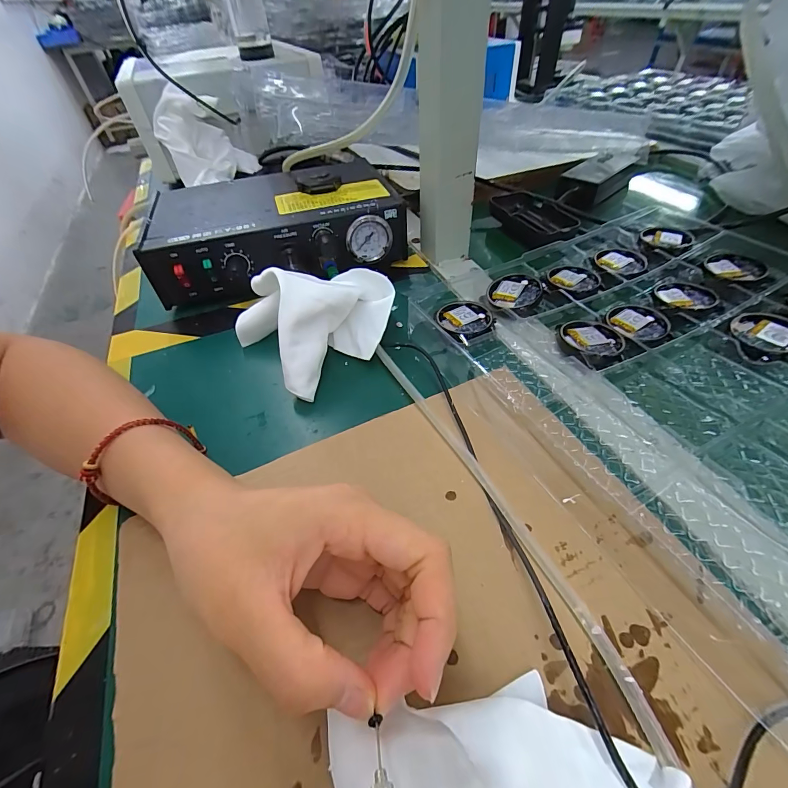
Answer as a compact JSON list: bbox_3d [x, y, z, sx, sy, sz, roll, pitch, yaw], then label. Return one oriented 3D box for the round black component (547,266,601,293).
[{"bbox_3d":[0.163,-0.106,0.344,0.042,0.005,0.042,-3,47,3],"label":"round black component"}]

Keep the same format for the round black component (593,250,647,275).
[{"bbox_3d":[0.213,-0.126,0.357,0.043,0.006,0.043,12,50,16],"label":"round black component"}]

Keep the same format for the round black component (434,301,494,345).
[{"bbox_3d":[0.058,-0.062,0.310,0.044,0.009,0.045,-3,47,3],"label":"round black component"}]

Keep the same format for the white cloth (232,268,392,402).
[{"bbox_3d":[-0.059,-0.068,0.292,0.113,0.065,0.108,-31,52,-22],"label":"white cloth"}]

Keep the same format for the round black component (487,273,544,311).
[{"bbox_3d":[0.103,-0.087,0.324,0.043,0.010,0.041,-3,47,3],"label":"round black component"}]

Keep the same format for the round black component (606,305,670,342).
[{"bbox_3d":[0.195,-0.058,0.304,0.042,0.004,0.042,-3,48,4],"label":"round black component"}]

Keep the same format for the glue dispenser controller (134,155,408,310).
[{"bbox_3d":[-0.116,-0.174,0.388,0.234,0.069,0.173,-13,48,-7],"label":"glue dispenser controller"}]

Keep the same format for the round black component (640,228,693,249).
[{"bbox_3d":[0.264,-0.151,0.366,0.038,0.008,0.038,-3,47,3],"label":"round black component"}]

